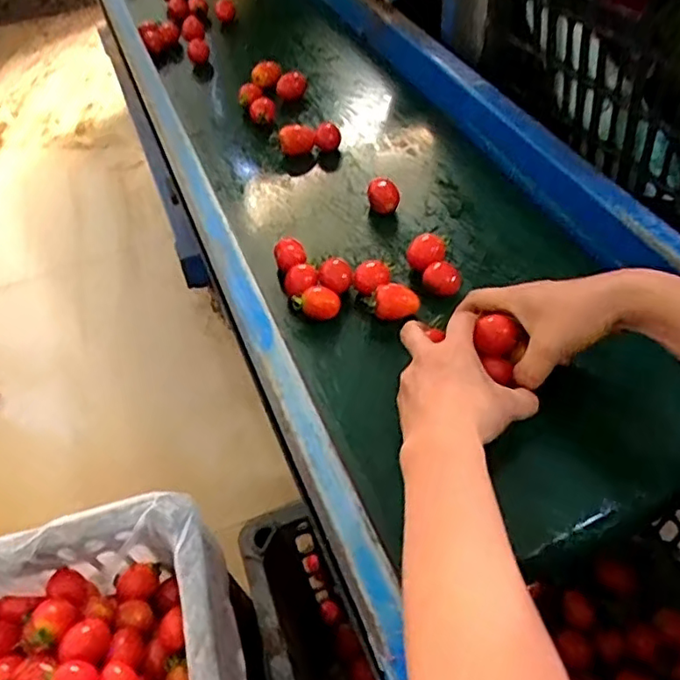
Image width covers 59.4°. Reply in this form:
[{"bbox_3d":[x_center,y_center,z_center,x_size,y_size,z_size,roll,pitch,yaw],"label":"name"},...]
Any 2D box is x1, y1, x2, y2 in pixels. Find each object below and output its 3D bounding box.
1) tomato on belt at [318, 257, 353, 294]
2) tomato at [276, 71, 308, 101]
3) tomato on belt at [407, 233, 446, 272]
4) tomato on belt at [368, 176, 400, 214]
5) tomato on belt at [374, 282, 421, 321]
[{"bbox_3d":[-0.004,-0.057,0.561,0.030,0.026,0.034,-2,50,3],"label":"tomato on belt"},{"bbox_3d":[-0.062,-0.326,0.769,0.038,0.030,0.034,-6,49,-1],"label":"tomato"},{"bbox_3d":[0.084,-0.087,0.581,0.033,0.029,0.028,-18,51,-11],"label":"tomato on belt"},{"bbox_3d":[0.046,-0.153,0.637,0.032,0.036,0.033,-3,50,2],"label":"tomato on belt"},{"bbox_3d":[0.052,-0.031,0.542,0.039,0.033,0.030,2,50,6],"label":"tomato on belt"}]

